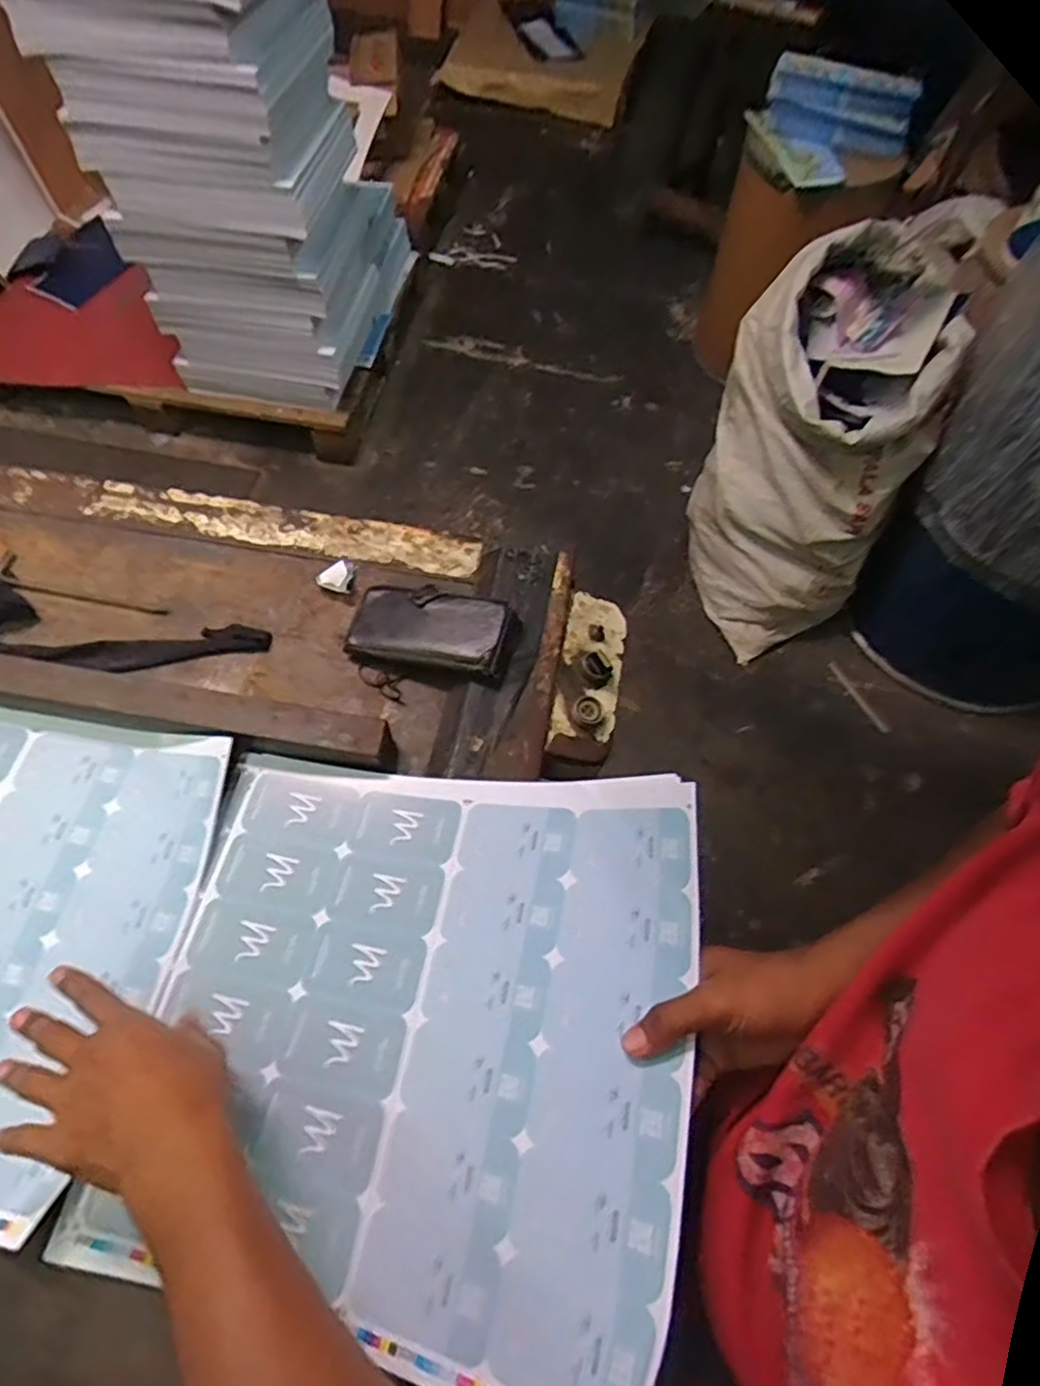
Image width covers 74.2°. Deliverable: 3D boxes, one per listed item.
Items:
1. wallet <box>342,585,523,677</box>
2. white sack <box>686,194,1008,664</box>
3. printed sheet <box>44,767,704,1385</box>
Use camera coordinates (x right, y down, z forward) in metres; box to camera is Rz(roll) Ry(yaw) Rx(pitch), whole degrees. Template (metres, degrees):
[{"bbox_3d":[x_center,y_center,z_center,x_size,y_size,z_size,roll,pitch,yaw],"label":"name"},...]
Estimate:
[{"bbox_3d":[-0.085,-0.062,0.662,0.160,0.040,0.090,16,62,5],"label":"wallet"},{"bbox_3d":[0.576,-0.486,1.363,0.383,0.890,0.352,17,31,6],"label":"white sack"},{"bbox_3d":[-0.082,0.222,0.482,0.387,0.042,0.364,2,61,21],"label":"printed sheet"}]

